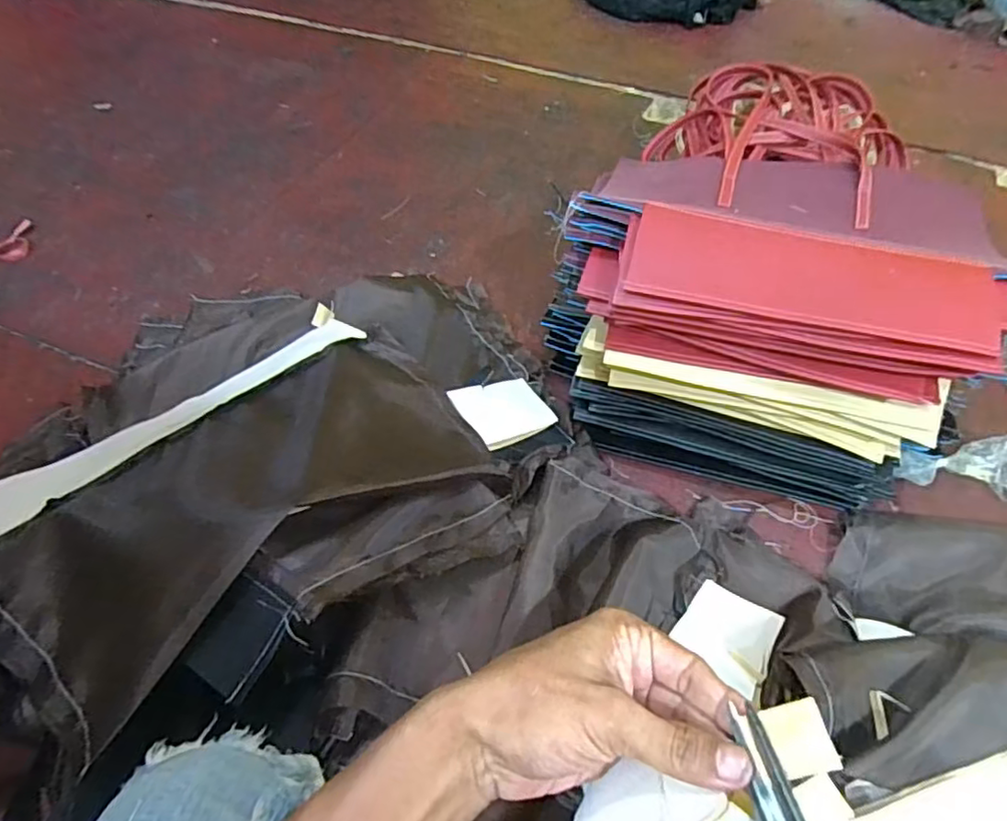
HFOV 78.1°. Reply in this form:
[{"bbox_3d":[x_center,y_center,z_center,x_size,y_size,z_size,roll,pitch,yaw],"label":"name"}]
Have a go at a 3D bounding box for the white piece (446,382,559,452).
[{"bbox_3d":[0.000,-0.001,0.684,0.109,0.008,0.081,-19,58,-42],"label":"white piece"}]

